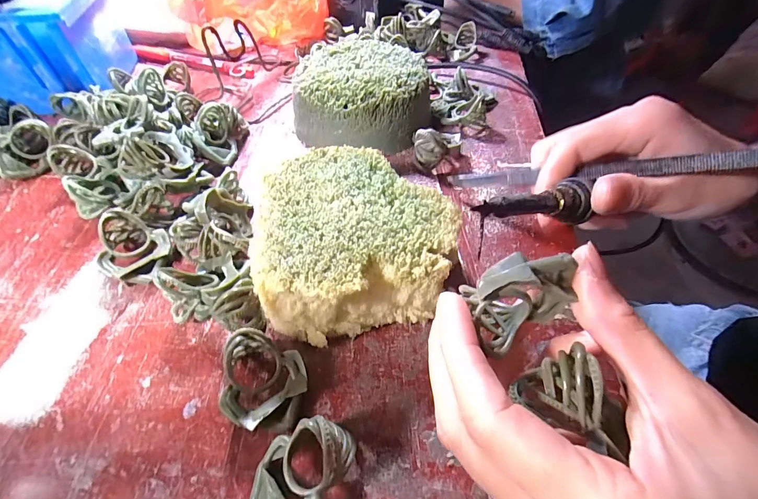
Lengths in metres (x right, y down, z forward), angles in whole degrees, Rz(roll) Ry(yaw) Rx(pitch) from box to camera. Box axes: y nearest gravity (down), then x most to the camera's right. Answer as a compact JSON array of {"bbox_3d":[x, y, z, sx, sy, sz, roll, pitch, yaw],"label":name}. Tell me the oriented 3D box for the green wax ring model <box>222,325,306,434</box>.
[{"bbox_3d":[-0.049,0.056,0.147,0.033,0.028,0.034,0,52,0],"label":"green wax ring model"}]

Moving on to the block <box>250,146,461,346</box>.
[{"bbox_3d":[-0.013,-0.007,0.187,0.095,0.043,0.107,-8,53,-7],"label":"block"}]

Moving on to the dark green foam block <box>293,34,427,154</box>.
[{"bbox_3d":[-0.015,-0.121,0.275,0.099,0.046,0.093,-4,52,-3],"label":"dark green foam block"}]

